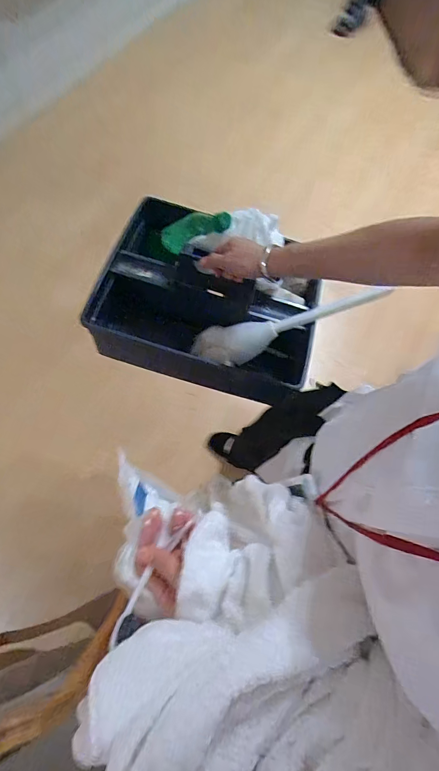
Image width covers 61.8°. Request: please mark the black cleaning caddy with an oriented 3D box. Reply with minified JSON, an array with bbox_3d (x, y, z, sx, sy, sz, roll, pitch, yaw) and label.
[{"bbox_3d":[-0.013,-0.144,0.668,0.392,0.115,0.284,19,72,4],"label":"black cleaning caddy"}]

